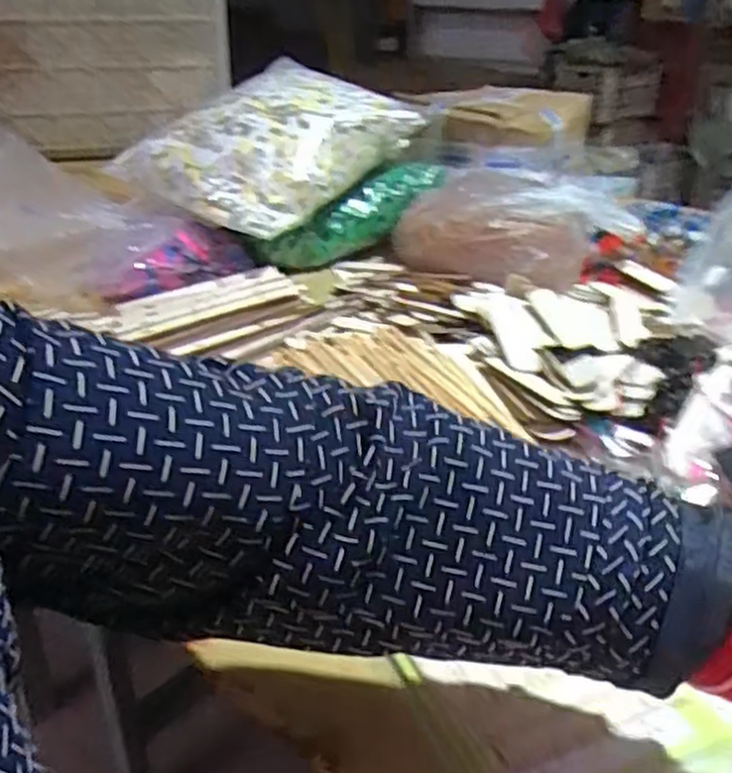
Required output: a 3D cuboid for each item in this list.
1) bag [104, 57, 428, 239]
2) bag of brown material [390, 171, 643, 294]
[{"bbox_3d":[-0.120,-0.335,1.024,0.232,0.138,0.363,23,36,36],"label":"bag"},{"bbox_3d":[0.191,-0.230,1.027,0.251,0.090,0.272,20,35,33],"label":"bag of brown material"}]

